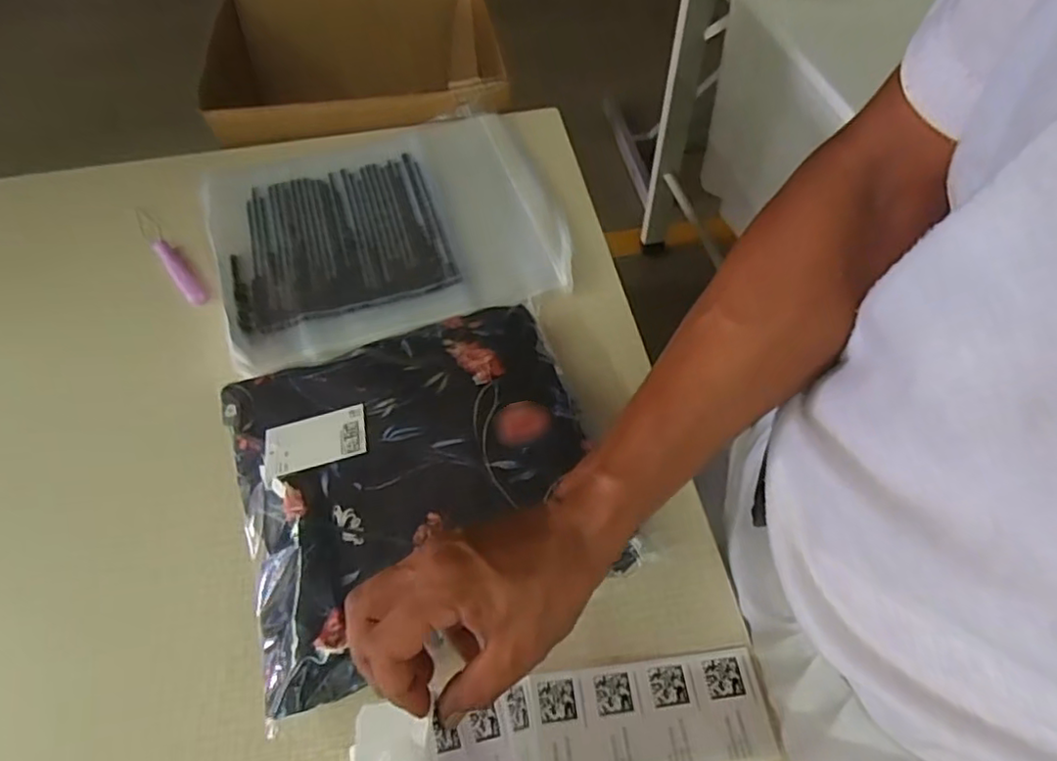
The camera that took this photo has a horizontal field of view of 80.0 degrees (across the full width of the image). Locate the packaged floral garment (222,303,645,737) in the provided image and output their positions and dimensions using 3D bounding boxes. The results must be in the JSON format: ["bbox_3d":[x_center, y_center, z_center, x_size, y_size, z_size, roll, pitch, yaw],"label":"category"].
[{"bbox_3d":[-0.085,0.071,0.477,0.256,0.068,0.251,-17,57,-11],"label":"packaged floral garment"}]

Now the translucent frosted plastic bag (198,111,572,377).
[{"bbox_3d":[-0.155,-0.170,0.681,0.348,0.017,0.315,-16,57,-10],"label":"translucent frosted plastic bag"}]

